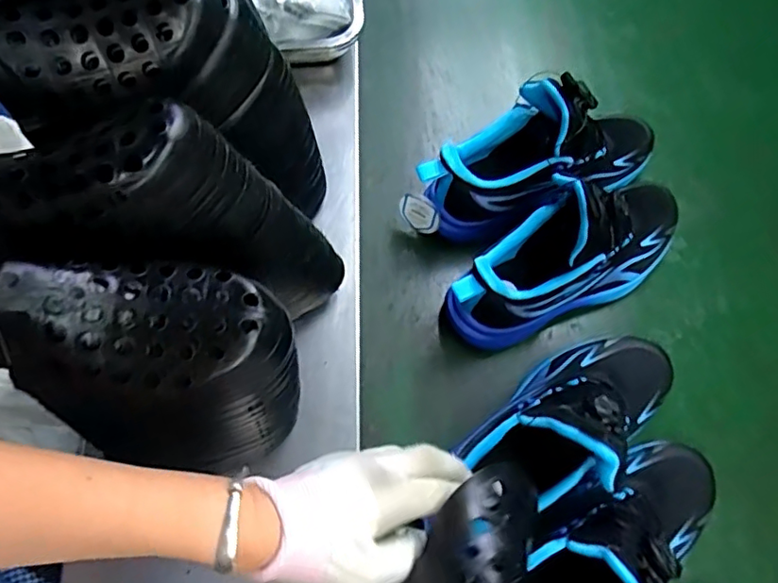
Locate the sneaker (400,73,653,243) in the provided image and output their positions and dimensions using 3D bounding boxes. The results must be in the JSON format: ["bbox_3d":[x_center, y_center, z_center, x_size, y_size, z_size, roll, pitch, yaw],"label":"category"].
[{"bbox_3d":[0.146,-0.132,0.546,0.256,0.166,0.081,-26,72,-8],"label":"sneaker"}]

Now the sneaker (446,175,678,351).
[{"bbox_3d":[0.168,-0.033,0.509,0.240,0.157,0.079,-23,72,-7],"label":"sneaker"}]

